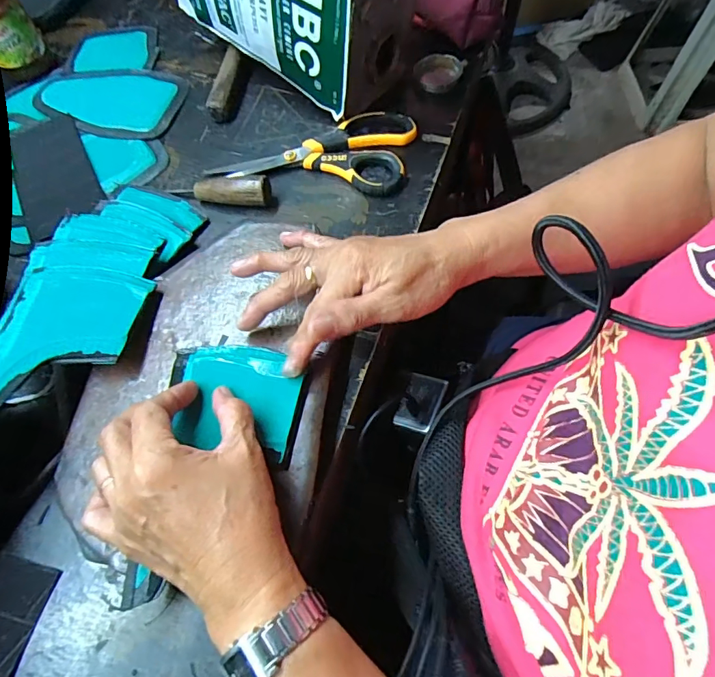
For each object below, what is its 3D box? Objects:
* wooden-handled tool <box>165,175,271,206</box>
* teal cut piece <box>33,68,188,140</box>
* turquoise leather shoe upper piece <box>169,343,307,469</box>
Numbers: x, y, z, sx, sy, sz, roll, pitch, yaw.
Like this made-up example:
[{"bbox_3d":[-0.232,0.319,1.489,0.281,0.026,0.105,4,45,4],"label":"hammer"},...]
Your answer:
[{"bbox_3d":[-0.130,-0.136,0.414,0.100,0.025,0.022,6,65,6],"label":"wooden-handled tool"},{"bbox_3d":[-0.273,-0.263,0.492,0.162,0.008,0.108,12,66,9],"label":"teal cut piece"},{"bbox_3d":[-0.084,0.038,0.309,0.096,0.008,0.075,10,65,8],"label":"turquoise leather shoe upper piece"}]

